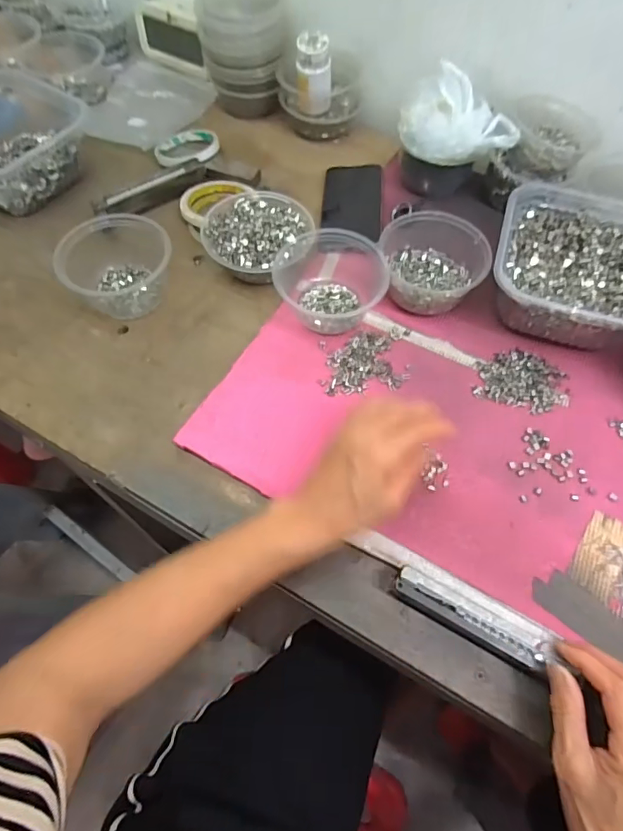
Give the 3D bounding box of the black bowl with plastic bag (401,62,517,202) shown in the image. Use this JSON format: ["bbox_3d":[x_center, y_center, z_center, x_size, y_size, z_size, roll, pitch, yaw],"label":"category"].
[{"bbox_3d":[0.171,-0.328,0.585,0.125,0.105,0.099,4,63,2],"label":"black bowl with plastic bag"}]

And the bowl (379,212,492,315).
[{"bbox_3d":[0.129,-0.164,0.524,0.104,0.059,0.106,1,62,-2],"label":"bowl"}]

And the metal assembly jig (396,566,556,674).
[{"bbox_3d":[0.125,0.157,0.381,0.120,0.022,0.030,27,67,13],"label":"metal assembly jig"}]

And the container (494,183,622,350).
[{"bbox_3d":[0.279,-0.155,0.517,0.168,0.071,0.175,16,64,8],"label":"container"}]

